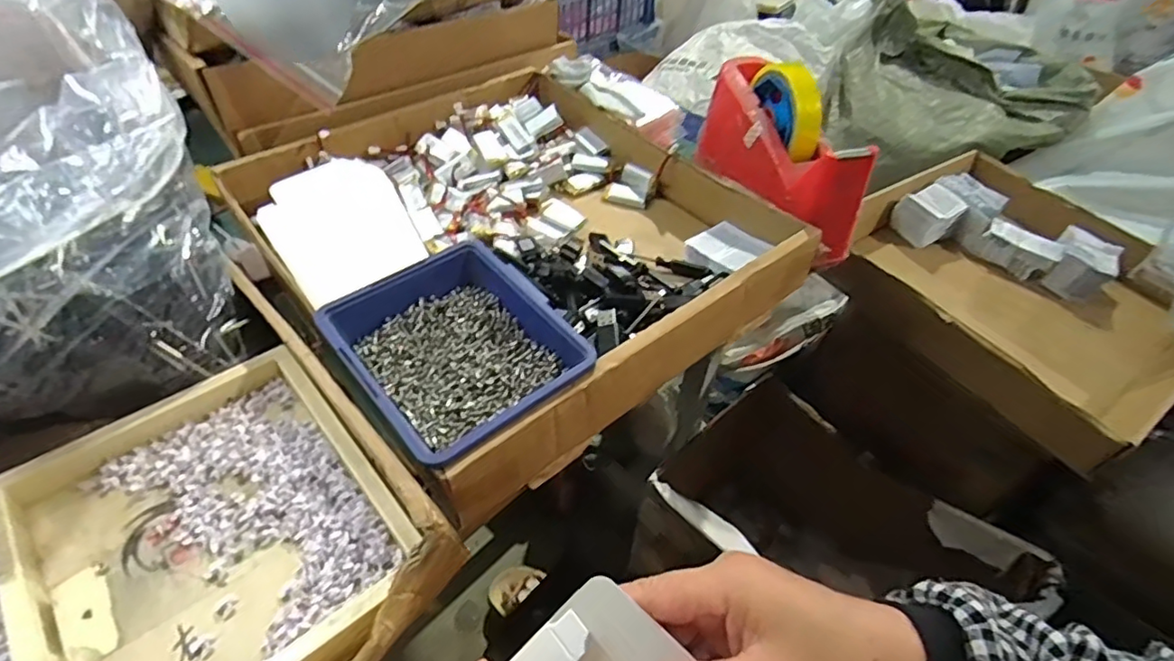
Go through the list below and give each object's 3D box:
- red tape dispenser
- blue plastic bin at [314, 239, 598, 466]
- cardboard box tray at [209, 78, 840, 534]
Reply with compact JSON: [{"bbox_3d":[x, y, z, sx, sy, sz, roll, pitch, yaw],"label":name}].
[{"bbox_3d":[0.163,-0.160,0.519,0.061,0.101,0.202,-12,48,-14],"label":"red tape dispenser"},{"bbox_3d":[-0.082,0.017,0.382,0.121,0.050,0.136,-31,56,-28],"label":"blue plastic bin"},{"bbox_3d":[-0.057,-0.092,0.496,0.366,0.072,0.394,-30,55,-28],"label":"cardboard box tray"}]

